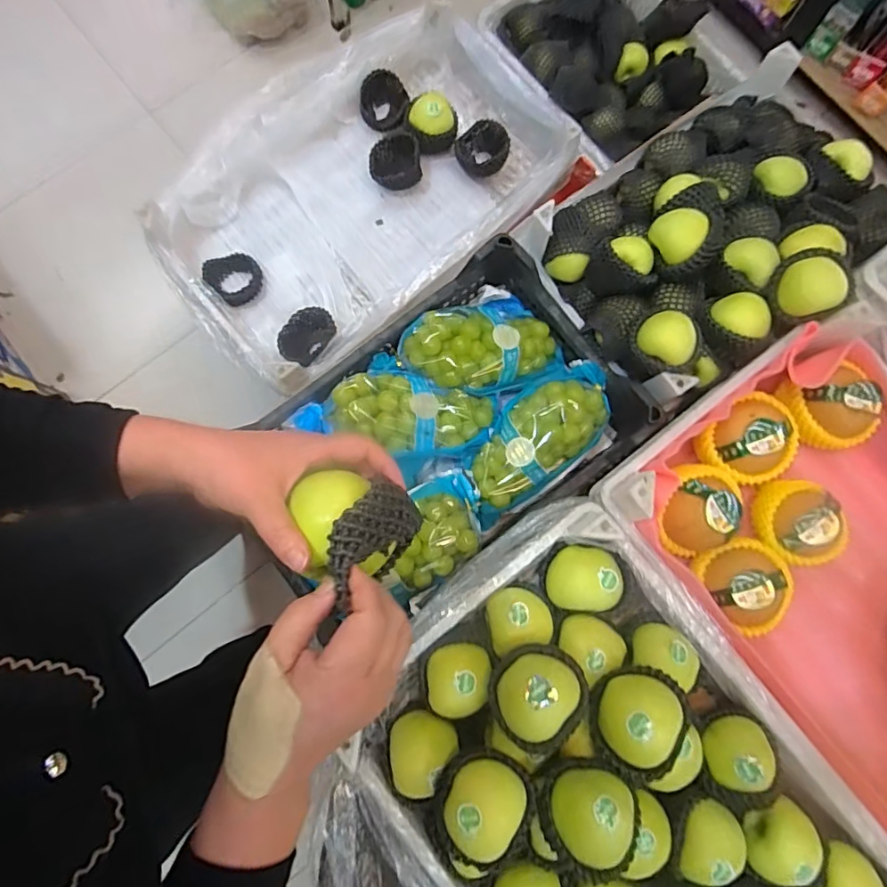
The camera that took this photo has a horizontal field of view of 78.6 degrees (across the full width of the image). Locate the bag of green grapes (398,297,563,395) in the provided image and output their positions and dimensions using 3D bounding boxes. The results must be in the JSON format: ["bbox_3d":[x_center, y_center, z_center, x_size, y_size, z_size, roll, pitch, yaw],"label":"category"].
[{"bbox_3d":[0.052,-0.140,0.767,0.220,0.067,0.131,-19,80,-2],"label":"bag of green grapes"}]

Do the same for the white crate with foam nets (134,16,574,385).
[{"bbox_3d":[-0.139,-0.445,0.958,0.683,0.125,0.432,-41,81,-6],"label":"white crate with foam nets"}]

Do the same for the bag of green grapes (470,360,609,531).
[{"bbox_3d":[0.127,-0.012,0.747,0.248,0.061,0.126,-36,81,-5],"label":"bag of green grapes"}]

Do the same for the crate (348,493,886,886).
[{"bbox_3d":[0.232,0.428,0.549,0.381,0.145,0.685,-38,81,-6],"label":"crate"}]

